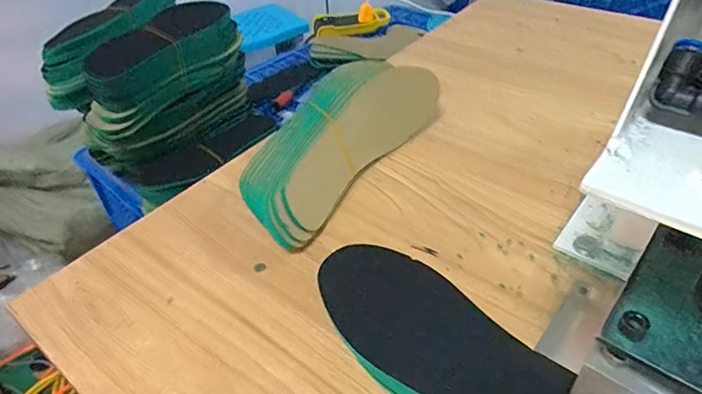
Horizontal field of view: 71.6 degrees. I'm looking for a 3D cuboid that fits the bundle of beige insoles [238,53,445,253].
[{"bbox_3d":[-0.014,-0.058,0.497,0.087,0.089,0.261,23,49,29],"label":"bundle of beige insoles"}]

